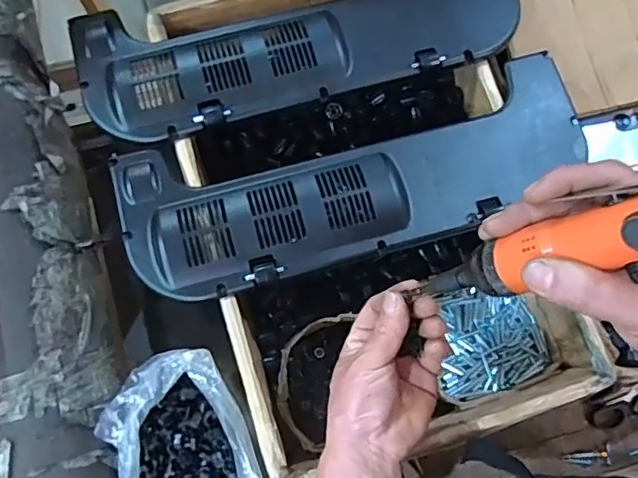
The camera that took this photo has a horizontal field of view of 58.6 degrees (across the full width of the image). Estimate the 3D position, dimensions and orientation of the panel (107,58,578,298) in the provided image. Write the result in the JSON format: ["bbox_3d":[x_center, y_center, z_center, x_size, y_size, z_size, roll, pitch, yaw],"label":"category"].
[{"bbox_3d":[0.040,-0.063,0.572,0.468,0.020,0.156,-15,78,-5],"label":"panel"}]

